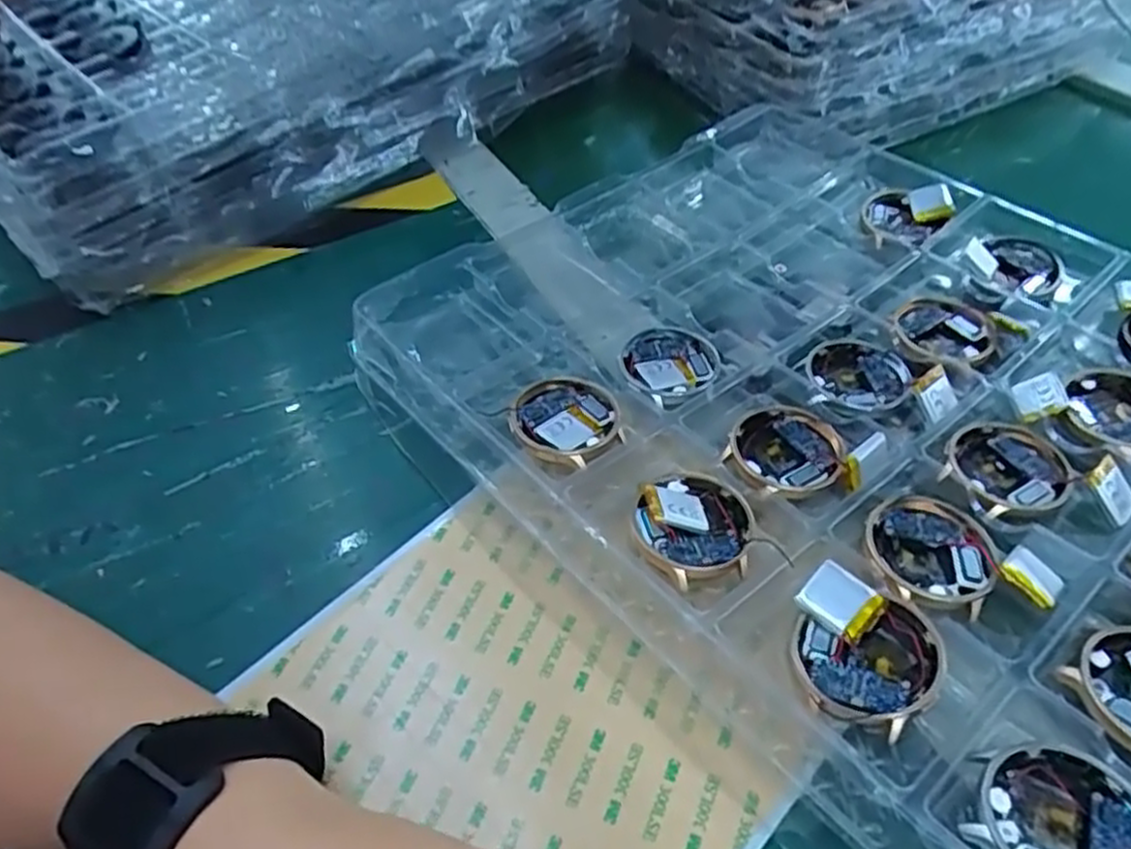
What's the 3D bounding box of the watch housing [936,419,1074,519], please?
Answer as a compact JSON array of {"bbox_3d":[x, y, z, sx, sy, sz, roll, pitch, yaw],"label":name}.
[{"bbox_3d":[0.173,0.017,0.300,0.042,0.013,0.052,24,52,25],"label":"watch housing"}]

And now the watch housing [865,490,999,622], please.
[{"bbox_3d":[0.129,0.044,0.271,0.042,0.011,0.049,16,49,19],"label":"watch housing"}]

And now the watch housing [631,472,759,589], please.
[{"bbox_3d":[0.045,0.034,0.274,0.041,0.012,0.044,-2,46,2],"label":"watch housing"}]

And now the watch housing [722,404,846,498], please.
[{"bbox_3d":[0.089,0.011,0.305,0.044,0.010,0.041,-2,46,2],"label":"watch housing"}]

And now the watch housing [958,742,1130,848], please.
[{"bbox_3d":[0.133,0.107,0.205,0.042,0.010,0.043,-2,46,2],"label":"watch housing"}]

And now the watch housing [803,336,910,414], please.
[{"bbox_3d":[0.128,-0.020,0.337,0.041,0.011,0.046,16,49,19],"label":"watch housing"}]

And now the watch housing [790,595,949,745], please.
[{"bbox_3d":[0.094,0.075,0.236,0.043,0.014,0.039,-8,46,-4],"label":"watch housing"}]

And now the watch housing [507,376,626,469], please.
[{"bbox_3d":[0.000,-0.002,0.312,0.043,0.005,0.048,-12,46,-7],"label":"watch housing"}]

